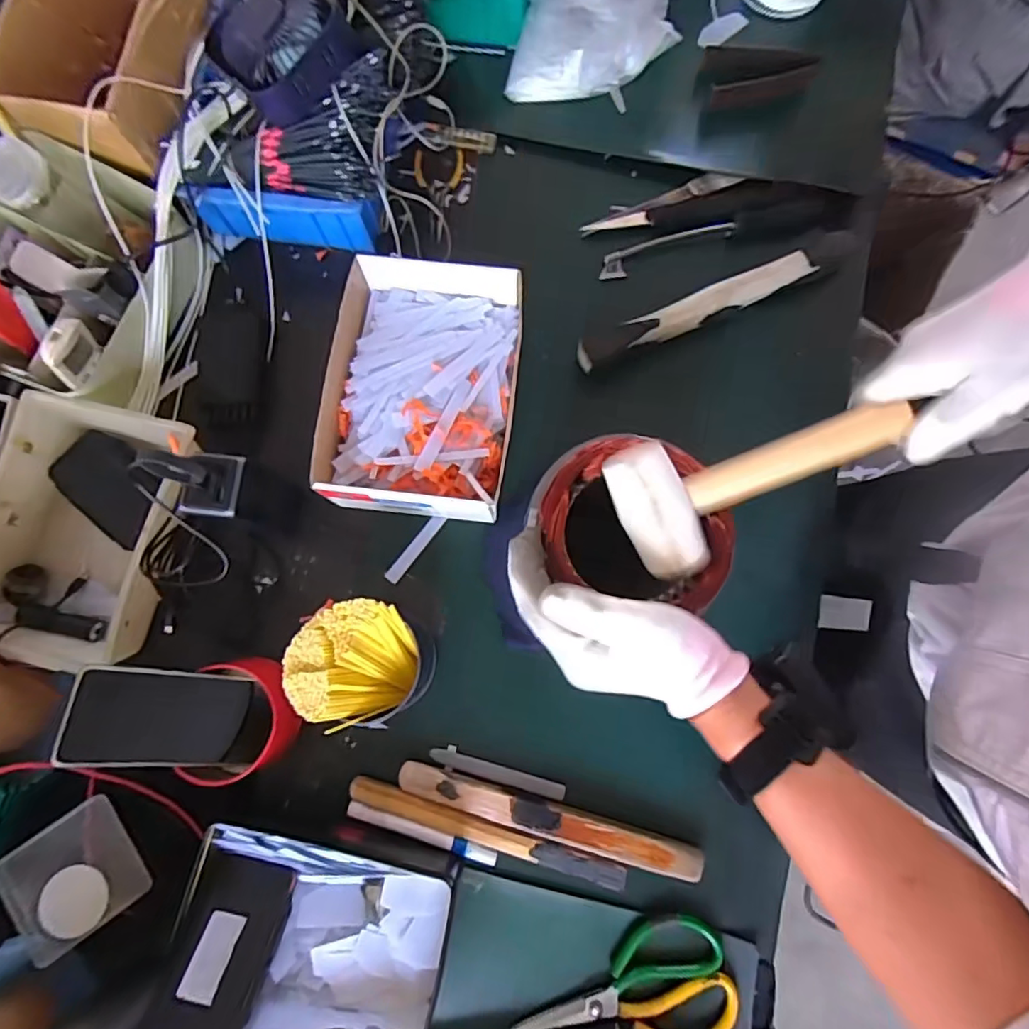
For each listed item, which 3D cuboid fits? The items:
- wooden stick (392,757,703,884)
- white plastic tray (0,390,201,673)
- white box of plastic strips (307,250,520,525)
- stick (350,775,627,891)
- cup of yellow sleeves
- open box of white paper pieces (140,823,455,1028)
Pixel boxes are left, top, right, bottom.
[{"bbox_3d":[0.030,0.276,0.498,0.275,0.019,0.029,15,79,3],"label":"wooden stick"},{"bbox_3d":[-0.428,0.017,0.550,0.185,0.061,0.246,16,79,3],"label":"white plastic tray"},{"bbox_3d":[-0.090,-0.127,0.559,0.188,0.066,0.249,8,78,0],"label":"white box of plastic strips"},{"bbox_3d":[-0.026,0.288,0.498,0.255,0.015,0.023,17,79,3],"label":"stick"},{"bbox_3d":[-0.134,0.135,0.497,0.103,0.097,0.102,0,79,0],"label":"cup of yellow sleeves"},{"bbox_3d":[-0.167,0.348,0.451,0.215,0.068,0.146,12,79,3],"label":"open box of white paper pieces"}]

